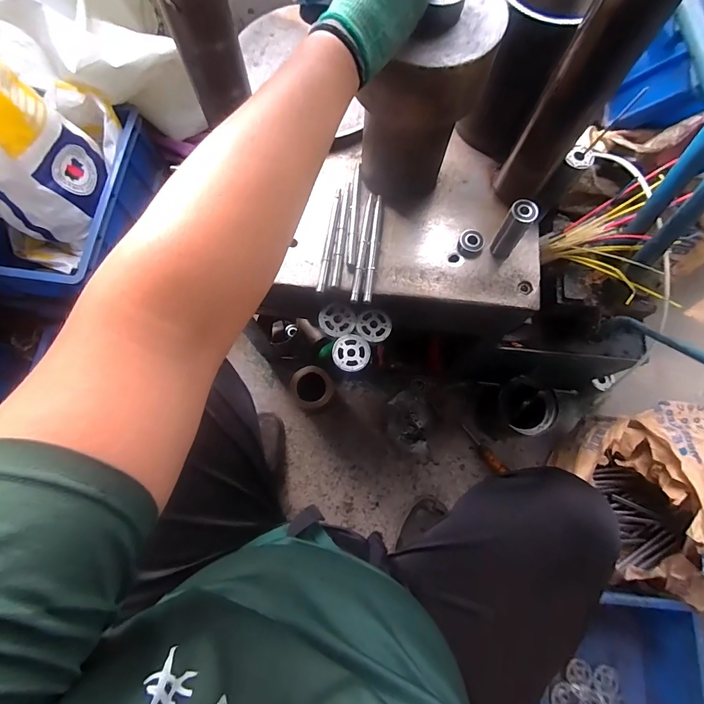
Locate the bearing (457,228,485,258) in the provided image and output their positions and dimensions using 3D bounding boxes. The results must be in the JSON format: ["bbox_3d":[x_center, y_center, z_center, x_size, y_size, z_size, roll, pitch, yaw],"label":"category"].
[{"bbox_3d":[0.167,-0.154,0.539,0.034,0.015,0.038,17,75,3],"label":"bearing"}]

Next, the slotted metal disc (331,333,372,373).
[{"bbox_3d":[-0.001,0.001,0.541,0.052,0.005,0.053,0,75,-2],"label":"slotted metal disc"}]

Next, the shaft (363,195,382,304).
[{"bbox_3d":[0.030,-0.142,0.532,0.012,0.010,0.161,7,75,0],"label":"shaft"}]

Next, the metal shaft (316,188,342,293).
[{"bbox_3d":[-0.030,-0.156,0.529,0.011,0.007,0.161,8,75,1],"label":"metal shaft"}]

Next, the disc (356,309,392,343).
[{"bbox_3d":[0.032,-0.037,0.558,0.049,0.011,0.048,0,75,-2],"label":"disc"}]

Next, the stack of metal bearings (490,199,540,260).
[{"bbox_3d":[0.208,-0.159,0.504,0.031,0.080,0.035,32,76,7],"label":"stack of metal bearings"}]

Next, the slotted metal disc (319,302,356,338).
[{"bbox_3d":[-0.021,-0.046,0.554,0.053,0.008,0.048,40,77,9],"label":"slotted metal disc"}]

